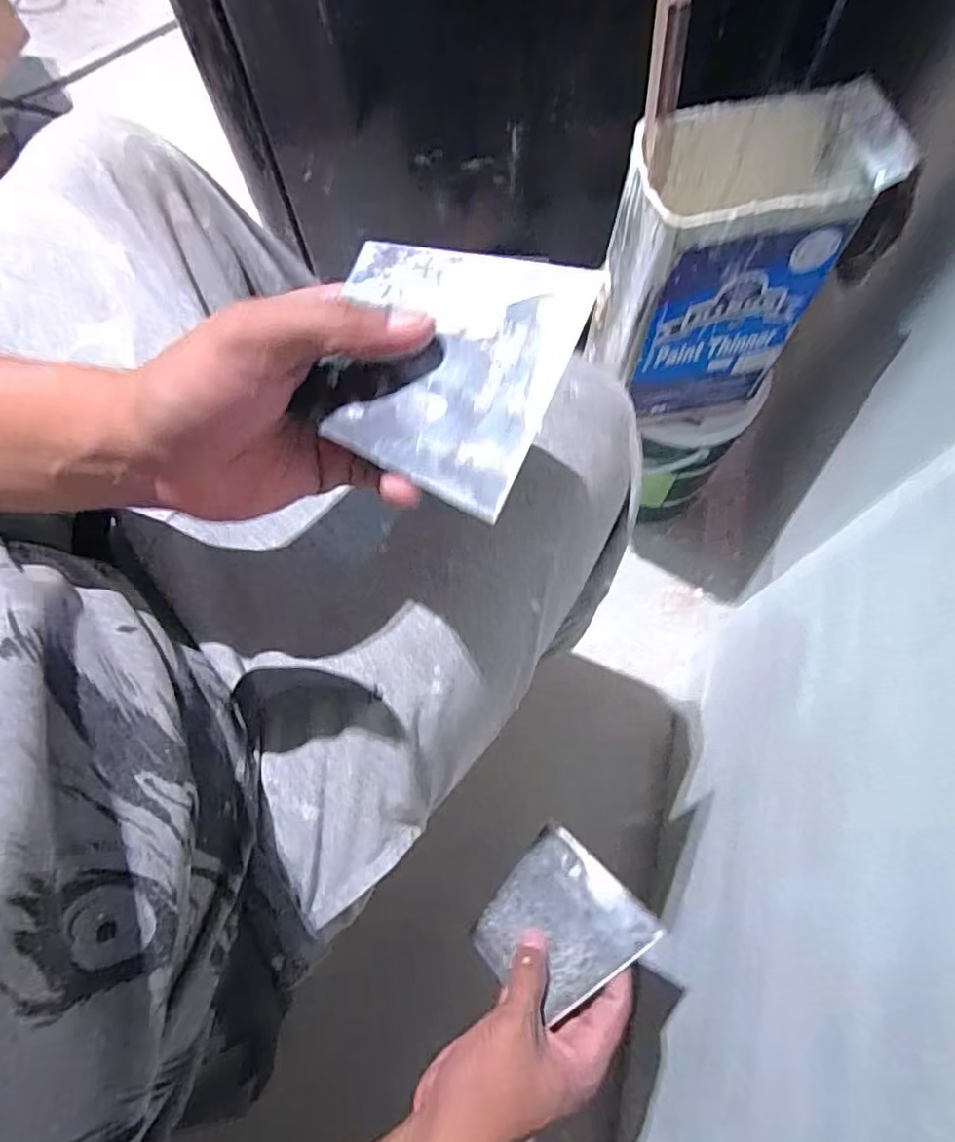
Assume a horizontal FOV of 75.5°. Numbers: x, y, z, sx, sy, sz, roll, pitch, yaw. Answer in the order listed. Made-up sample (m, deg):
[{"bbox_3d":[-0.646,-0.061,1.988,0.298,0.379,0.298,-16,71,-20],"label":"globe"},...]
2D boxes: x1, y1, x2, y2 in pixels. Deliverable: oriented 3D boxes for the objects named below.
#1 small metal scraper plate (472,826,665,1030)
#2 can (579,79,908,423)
[{"bbox_3d":[0.055,0.245,0.424,0.100,0.006,0.099,-38,42,-19],"label":"small metal scraper plate"},{"bbox_3d":[0.200,-0.250,0.523,0.176,0.219,0.110,-10,70,-1],"label":"can"}]

